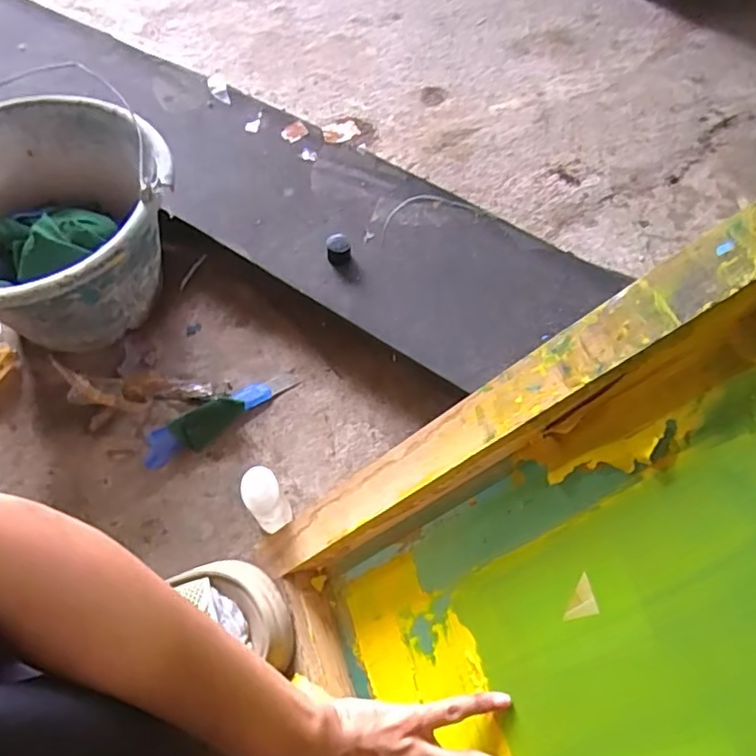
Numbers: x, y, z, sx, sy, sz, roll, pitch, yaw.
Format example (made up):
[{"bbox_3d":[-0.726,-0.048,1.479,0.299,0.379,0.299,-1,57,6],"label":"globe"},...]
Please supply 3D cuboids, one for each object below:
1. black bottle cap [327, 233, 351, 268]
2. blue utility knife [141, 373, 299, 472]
[{"bbox_3d":[-0.041,-0.134,0.618,0.025,0.024,0.031,-4,62,-2],"label":"black bottle cap"},{"bbox_3d":[-0.152,0.035,0.577,0.159,0.032,0.036,-25,64,-14],"label":"blue utility knife"}]

